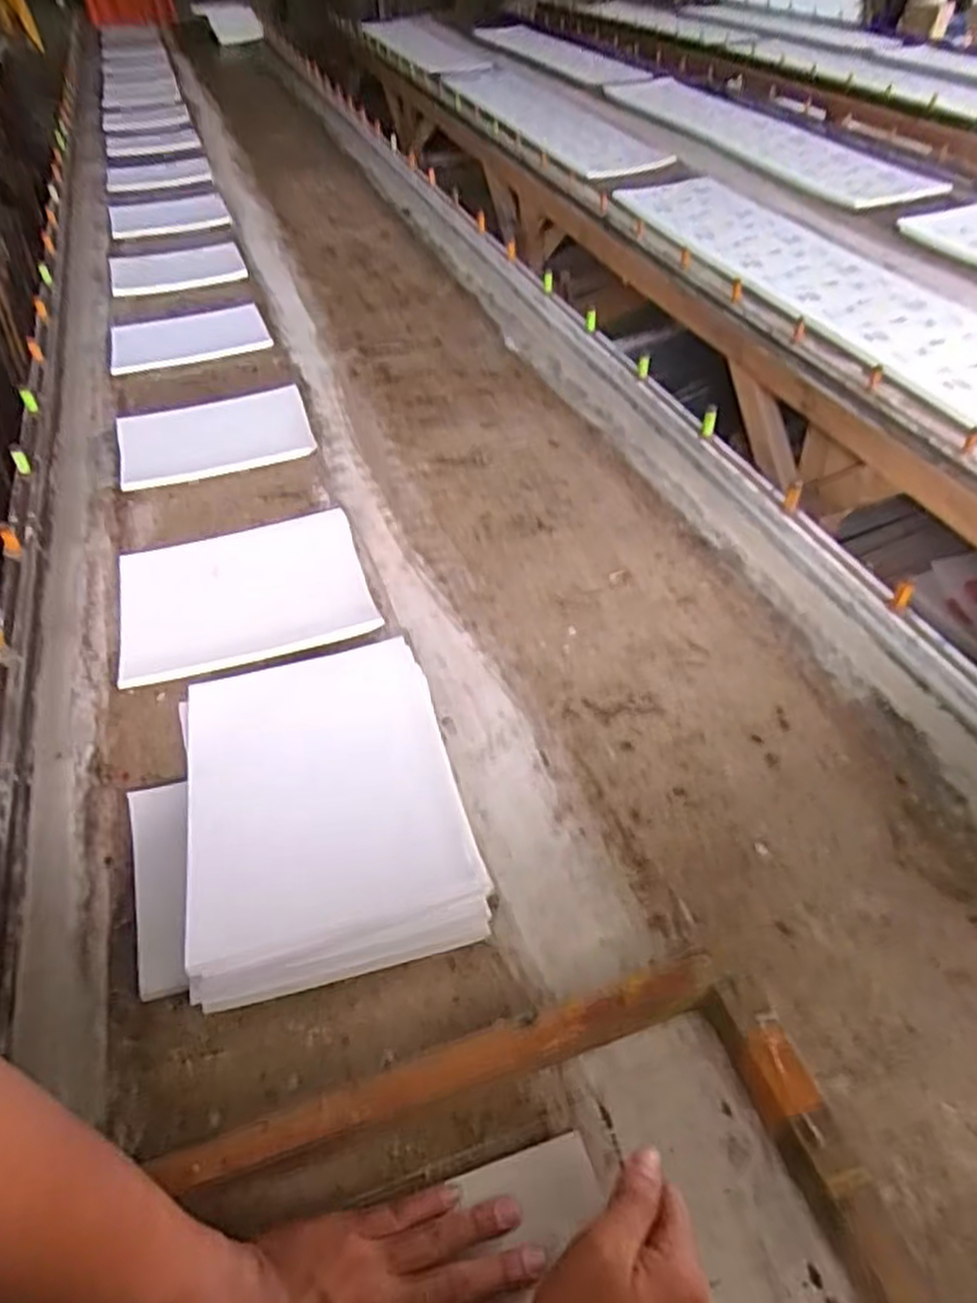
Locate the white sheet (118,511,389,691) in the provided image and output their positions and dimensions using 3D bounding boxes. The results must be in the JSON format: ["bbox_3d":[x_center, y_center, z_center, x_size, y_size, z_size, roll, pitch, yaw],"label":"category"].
[{"bbox_3d":[-0.280,-0.067,0.904,0.270,0.013,0.227,-13,49,-10],"label":"white sheet"}]

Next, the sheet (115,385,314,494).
[{"bbox_3d":[-0.401,-0.314,1.162,0.269,0.025,0.198,-17,47,-14],"label":"sheet"}]

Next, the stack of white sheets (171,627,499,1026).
[{"bbox_3d":[-0.140,0.131,0.683,0.222,0.075,0.300,-12,46,-9],"label":"stack of white sheets"}]

